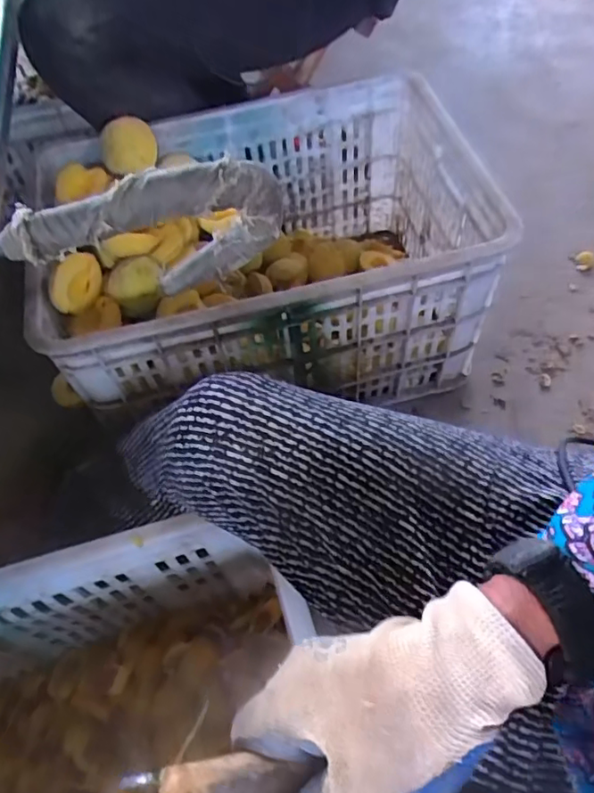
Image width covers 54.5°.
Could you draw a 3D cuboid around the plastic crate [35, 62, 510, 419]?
[{"bbox_3d":[-0.041,-0.181,0.772,0.500,0.267,0.386,-12,57,-3],"label":"plastic crate"}]

